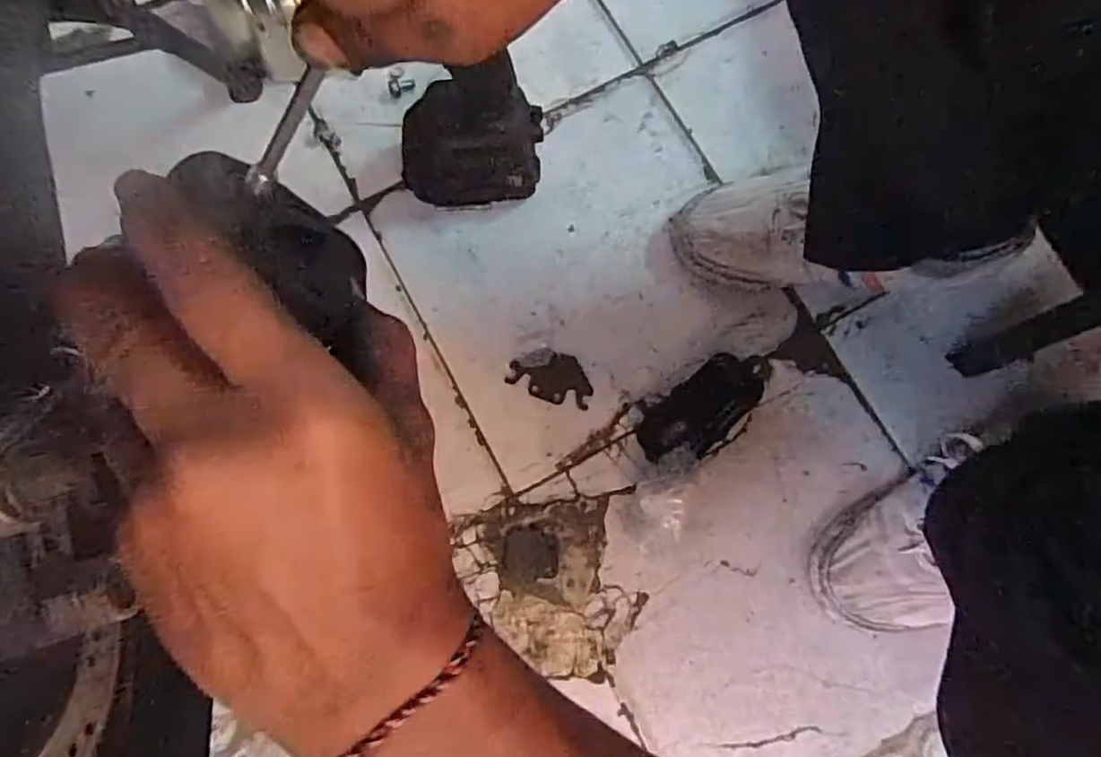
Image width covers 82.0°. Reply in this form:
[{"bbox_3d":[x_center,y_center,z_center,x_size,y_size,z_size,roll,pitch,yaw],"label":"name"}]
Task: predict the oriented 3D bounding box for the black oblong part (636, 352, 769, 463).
[{"bbox_3d":[0.129,0.024,0.533,0.127,0.022,0.057,-36,79,-7],"label":"black oblong part"}]

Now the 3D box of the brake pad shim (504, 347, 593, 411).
[{"bbox_3d":[0.001,-0.002,0.541,0.071,0.005,0.042,18,78,5],"label":"brake pad shim"}]

